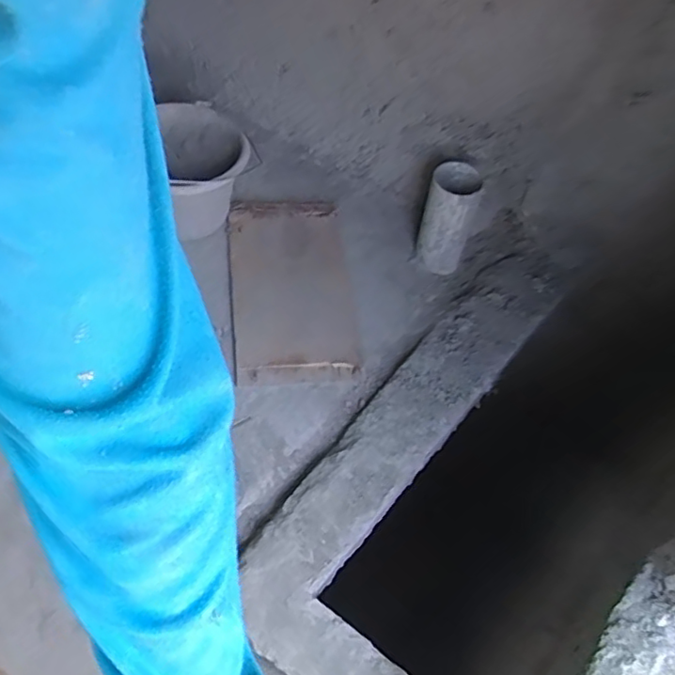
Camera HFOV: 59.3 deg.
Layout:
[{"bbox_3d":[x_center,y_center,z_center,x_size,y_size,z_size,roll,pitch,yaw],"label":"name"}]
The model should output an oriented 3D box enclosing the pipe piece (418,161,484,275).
[{"bbox_3d":[0.199,-0.218,1.082,0.094,0.185,0.105,19,59,7],"label":"pipe piece"}]

